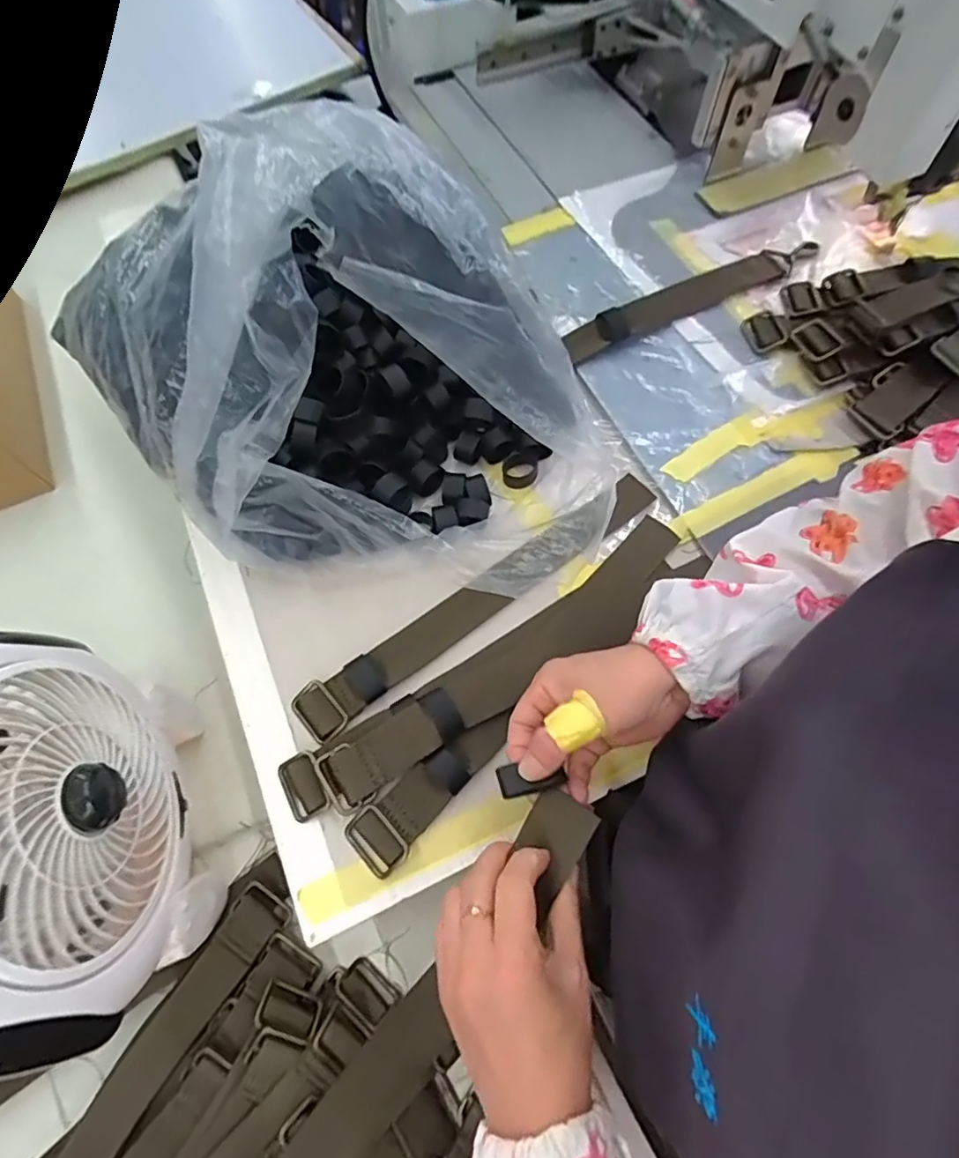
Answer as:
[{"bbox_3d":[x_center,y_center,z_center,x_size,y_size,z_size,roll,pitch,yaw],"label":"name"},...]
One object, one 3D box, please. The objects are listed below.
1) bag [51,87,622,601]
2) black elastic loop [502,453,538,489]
[{"bbox_3d":[-0.027,-0.134,0.391,0.257,0.238,0.207,7,66,5],"label":"bag"},{"bbox_3d":[0.035,-0.094,0.505,0.030,0.011,0.028,-1,65,1],"label":"black elastic loop"}]

